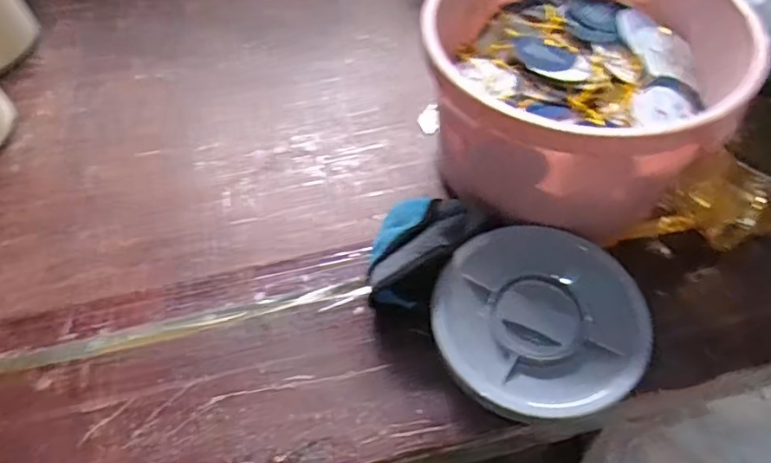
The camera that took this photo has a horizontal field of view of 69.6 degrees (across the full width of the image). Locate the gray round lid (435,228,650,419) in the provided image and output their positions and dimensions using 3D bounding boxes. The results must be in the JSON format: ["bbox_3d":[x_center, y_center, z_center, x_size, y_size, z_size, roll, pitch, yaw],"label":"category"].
[{"bbox_3d":[0.102,0.056,0.371,0.133,0.015,0.131,-7,59,-1],"label":"gray round lid"}]

